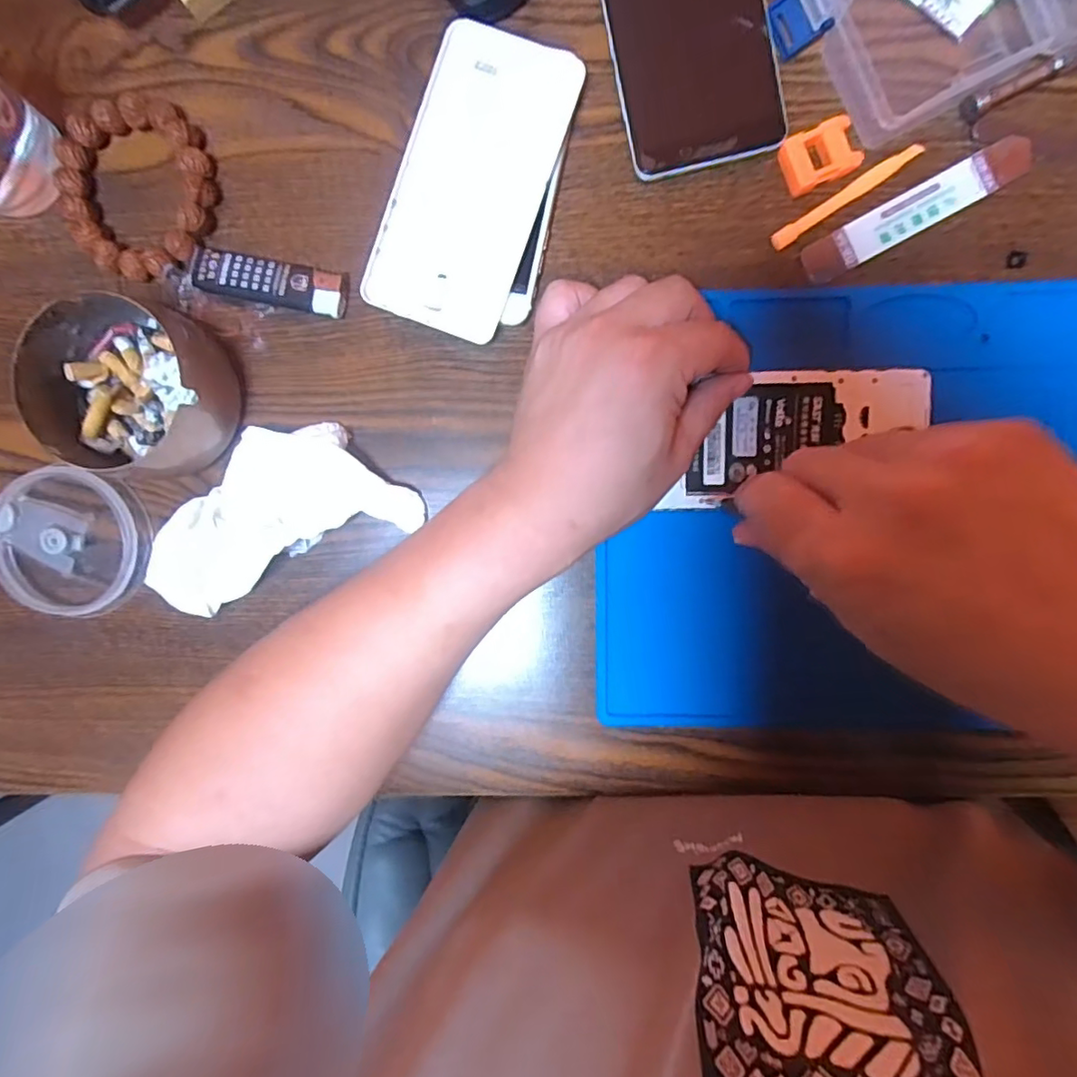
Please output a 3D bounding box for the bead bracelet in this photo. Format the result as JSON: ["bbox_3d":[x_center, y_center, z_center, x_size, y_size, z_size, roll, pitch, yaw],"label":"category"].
[{"bbox_3d":[-0.208,-0.182,0.307,0.077,0.016,0.086,-11,94,4],"label":"bead bracelet"}]

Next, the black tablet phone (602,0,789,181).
[{"bbox_3d":[0.071,-0.263,0.289,0.076,0.009,0.154,-11,94,4],"label":"black tablet phone"}]

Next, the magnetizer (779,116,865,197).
[{"bbox_3d":[0.140,-0.189,0.291,0.035,0.010,0.025,-22,94,4],"label":"magnetizer"}]

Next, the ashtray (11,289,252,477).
[{"bbox_3d":[-0.204,-0.077,0.300,0.085,0.045,0.083,0,95,3],"label":"ashtray"}]

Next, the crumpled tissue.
[{"bbox_3d":[-0.143,-0.012,0.316,0.140,0.020,0.079,-29,93,5],"label":"crumpled tissue"}]

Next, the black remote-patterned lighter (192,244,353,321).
[{"bbox_3d":[-0.141,-0.135,0.309,0.080,0.012,0.023,11,95,2],"label":"black remote-patterned lighter"}]

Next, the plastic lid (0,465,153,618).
[{"bbox_3d":[-0.258,0.002,0.324,0.080,0.015,0.080,0,95,3],"label":"plastic lid"}]

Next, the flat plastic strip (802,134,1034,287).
[{"bbox_3d":[0.189,-0.165,0.294,0.116,0.004,0.021,-28,93,5],"label":"flat plastic strip"}]

